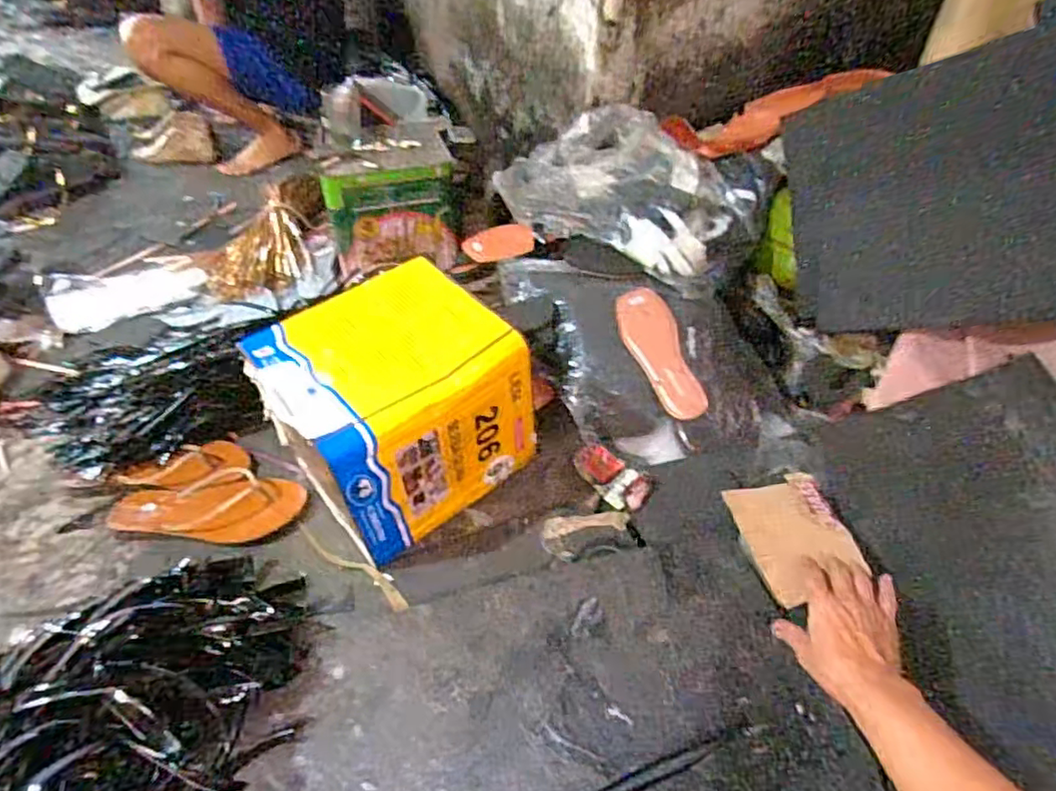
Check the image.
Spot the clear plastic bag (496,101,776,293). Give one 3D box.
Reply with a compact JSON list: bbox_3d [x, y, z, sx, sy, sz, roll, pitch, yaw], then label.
[{"bbox_3d":[0.180,-0.365,1.109,0.466,0.174,0.278,22,44,17],"label":"clear plastic bag"}]

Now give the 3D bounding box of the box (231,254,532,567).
[{"bbox_3d":[-0.167,0.012,0.789,0.258,0.218,0.234,-30,53,-25],"label":"box"}]

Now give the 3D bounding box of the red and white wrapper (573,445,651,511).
[{"bbox_3d":[0.114,0.107,0.850,0.058,0.019,0.124,-28,50,-26],"label":"red and white wrapper"}]

